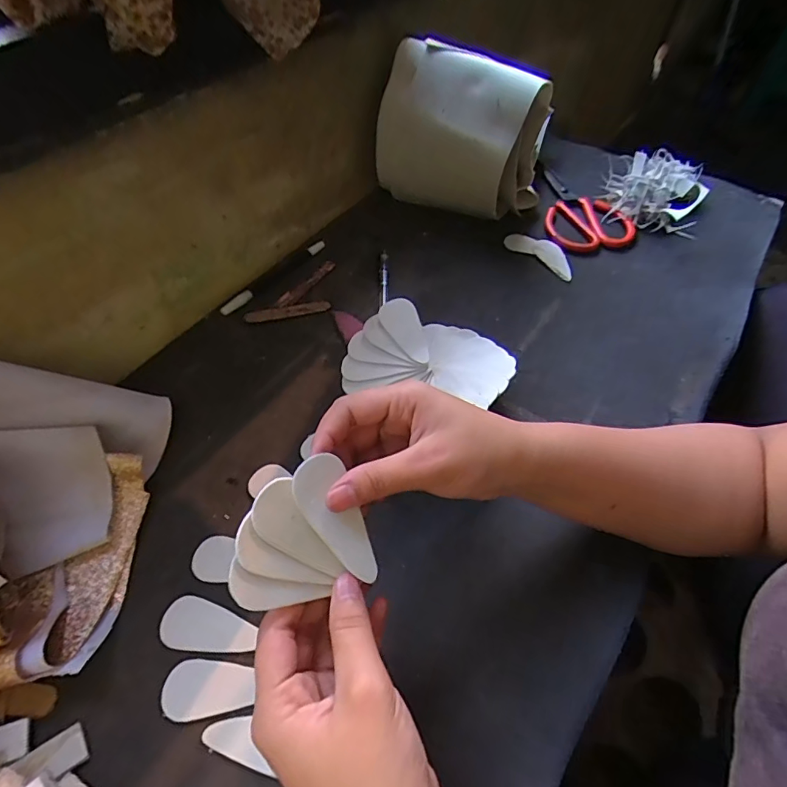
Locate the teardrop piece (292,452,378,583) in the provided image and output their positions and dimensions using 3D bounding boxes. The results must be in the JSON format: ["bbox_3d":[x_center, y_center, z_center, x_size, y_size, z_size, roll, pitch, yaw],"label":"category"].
[{"bbox_3d":[-0.029,0.065,0.245,0.030,0.004,0.069,-24,91,-32],"label":"teardrop piece"}]

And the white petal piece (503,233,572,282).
[{"bbox_3d":[0.174,-0.164,0.549,0.091,0.006,0.043,38,62,25],"label":"white petal piece"}]

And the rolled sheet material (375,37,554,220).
[{"bbox_3d":[0.073,-0.287,0.543,0.181,0.160,0.062,22,56,16],"label":"rolled sheet material"}]

